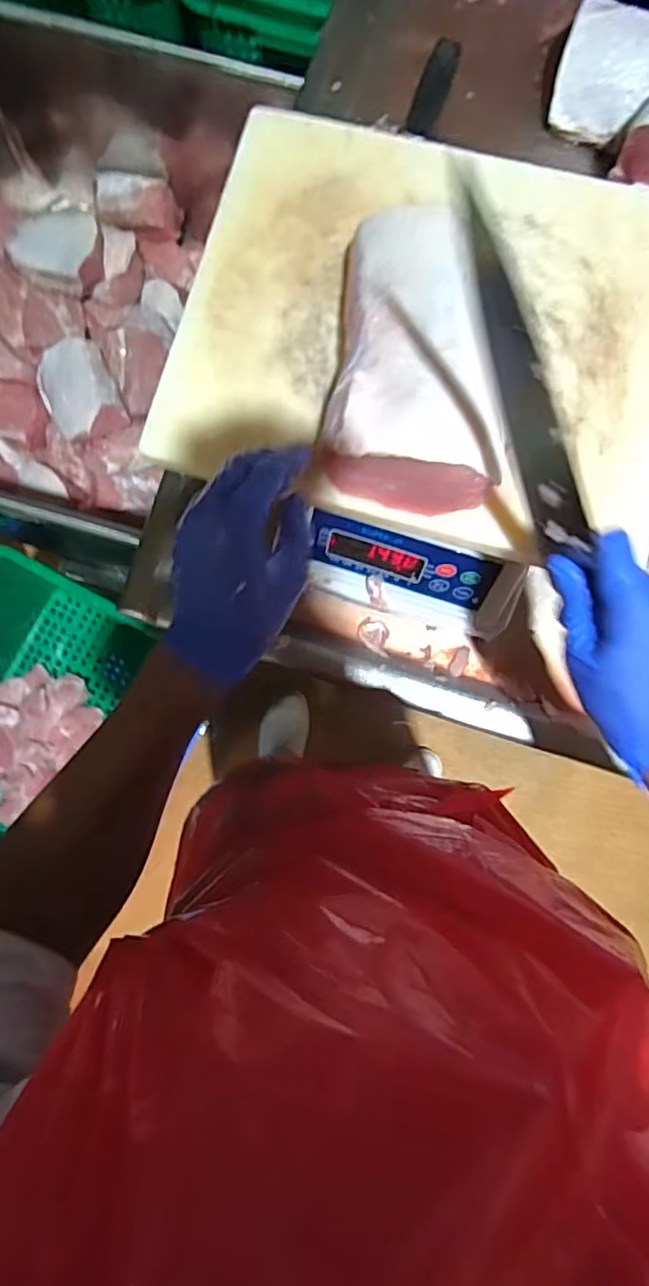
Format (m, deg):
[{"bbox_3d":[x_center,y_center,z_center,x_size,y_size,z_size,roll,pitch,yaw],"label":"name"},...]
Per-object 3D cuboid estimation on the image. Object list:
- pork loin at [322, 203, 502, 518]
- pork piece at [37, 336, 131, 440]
[{"bbox_3d":[0.067,-0.195,0.418,0.113,0.062,0.190,8,85,0],"label":"pork loin"},{"bbox_3d":[-0.385,-0.392,0.954,0.115,0.050,0.152,-27,85,-3],"label":"pork piece"}]

